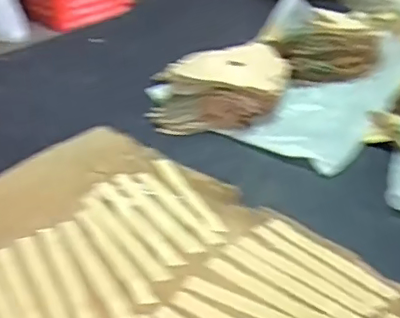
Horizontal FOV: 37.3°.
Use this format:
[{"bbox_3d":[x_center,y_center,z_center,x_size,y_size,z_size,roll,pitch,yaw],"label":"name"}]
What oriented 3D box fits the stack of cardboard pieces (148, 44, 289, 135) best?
[{"bbox_3d":[0.042,-0.136,1.063,0.268,0.071,0.178,-10,38,-15],"label":"stack of cardboard pieces"}]

